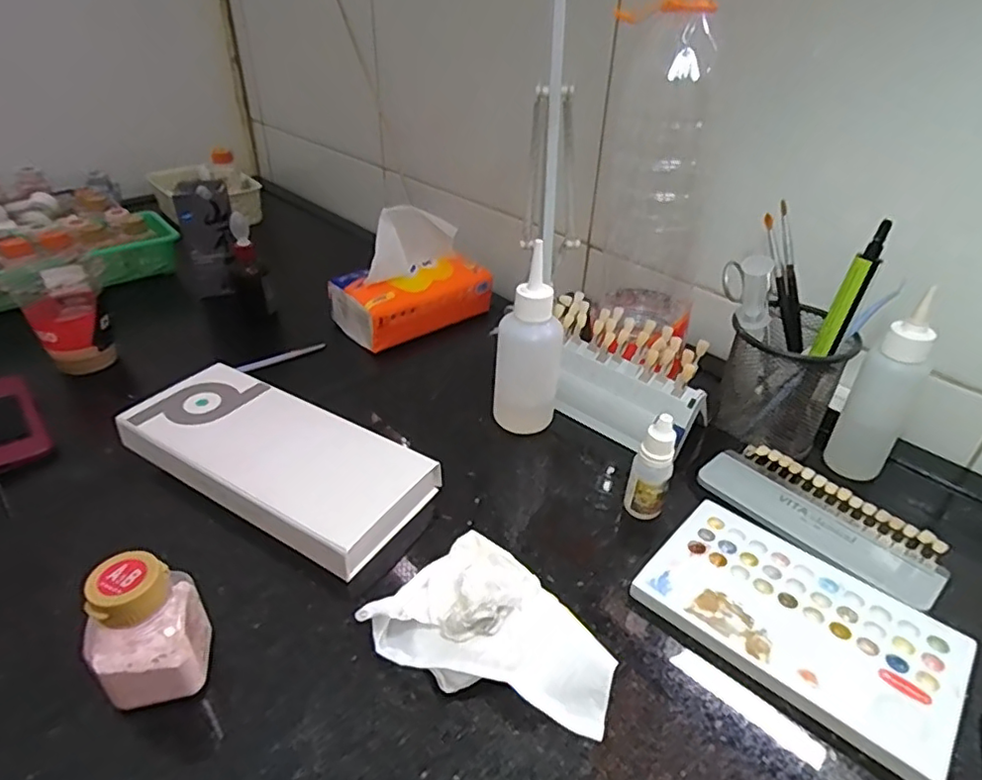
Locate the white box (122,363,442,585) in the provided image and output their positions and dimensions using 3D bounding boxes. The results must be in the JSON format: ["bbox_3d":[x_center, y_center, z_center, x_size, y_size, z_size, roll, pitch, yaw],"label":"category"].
[{"bbox_3d":[-0.149,0.045,0.408,0.214,0.031,0.098,20,39,22],"label":"white box"}]

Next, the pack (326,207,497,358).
[{"bbox_3d":[-0.091,-0.145,0.714,0.180,0.129,0.093,-22,43,-31],"label":"pack"}]

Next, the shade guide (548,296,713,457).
[{"bbox_3d":[0.097,-0.014,0.461,0.135,0.069,0.062,25,40,29],"label":"shade guide"}]

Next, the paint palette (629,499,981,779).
[{"bbox_3d":[0.168,0.124,0.328,0.152,0.009,0.096,30,43,32],"label":"paint palette"}]

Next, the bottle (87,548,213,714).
[{"bbox_3d":[-0.160,0.111,0.280,0.044,0.080,0.040,-10,27,-17],"label":"bottle"}]

